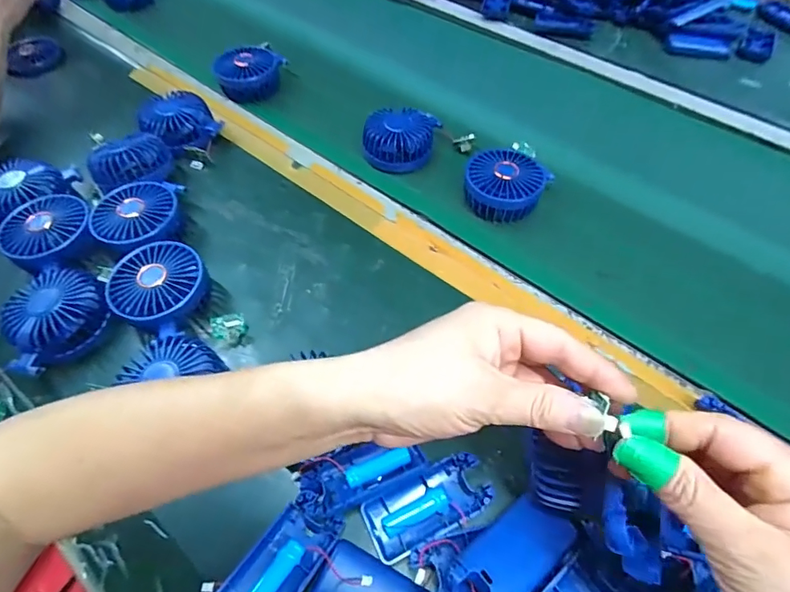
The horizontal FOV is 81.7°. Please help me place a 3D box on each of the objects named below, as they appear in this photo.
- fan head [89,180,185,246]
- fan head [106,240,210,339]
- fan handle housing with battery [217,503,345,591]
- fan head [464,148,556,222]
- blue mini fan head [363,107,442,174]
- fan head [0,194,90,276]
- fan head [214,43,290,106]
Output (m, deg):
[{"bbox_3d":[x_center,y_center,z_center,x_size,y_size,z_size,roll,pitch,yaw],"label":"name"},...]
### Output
[{"bbox_3d":[-0.277,-0.086,0.495,0.084,0.033,0.086,0,55,0],"label":"fan head"},{"bbox_3d":[-0.228,-0.008,0.446,0.083,0.043,0.083,0,55,0],"label":"fan head"},{"bbox_3d":[-0.078,0.186,0.312,0.045,0.021,0.086,28,60,19],"label":"fan handle housing with battery"},{"bbox_3d":[0.126,-0.129,0.523,0.086,0.037,0.083,0,55,0],"label":"fan head"},{"bbox_3d":[0.008,-0.199,0.569,0.091,0.043,0.077,0,55,0],"label":"blue mini fan head"},{"bbox_3d":[-0.369,-0.066,0.491,0.083,0.039,0.087,35,62,22],"label":"fan head"},{"bbox_3d":[-0.211,-0.331,0.663,0.095,0.052,0.086,-25,59,-16],"label":"fan head"}]

